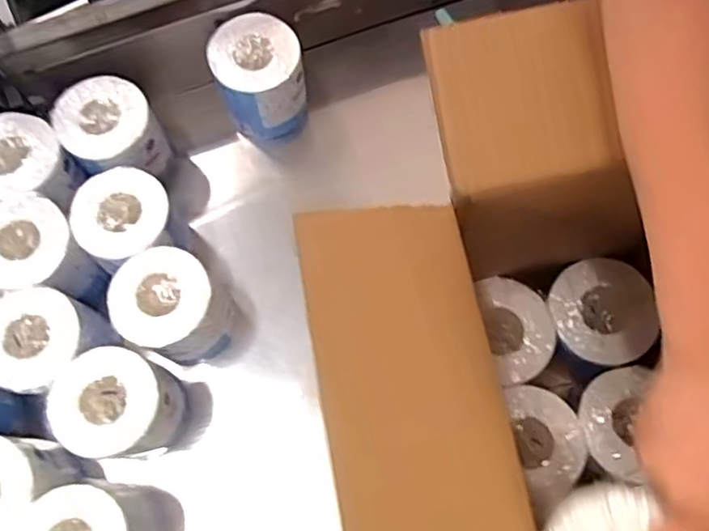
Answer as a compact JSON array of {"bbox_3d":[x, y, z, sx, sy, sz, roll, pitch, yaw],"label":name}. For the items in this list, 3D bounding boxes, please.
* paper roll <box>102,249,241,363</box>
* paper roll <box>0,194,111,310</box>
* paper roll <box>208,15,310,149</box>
[{"bbox_3d":[-0.183,0.047,0.660,0.098,0.107,0.094,-1,72,2],"label":"paper roll"},{"bbox_3d":[-0.325,-0.010,0.671,0.117,0.093,0.101,25,74,10],"label":"paper roll"},{"bbox_3d":[-0.107,-0.214,0.744,0.099,0.117,0.098,-1,72,2],"label":"paper roll"}]

